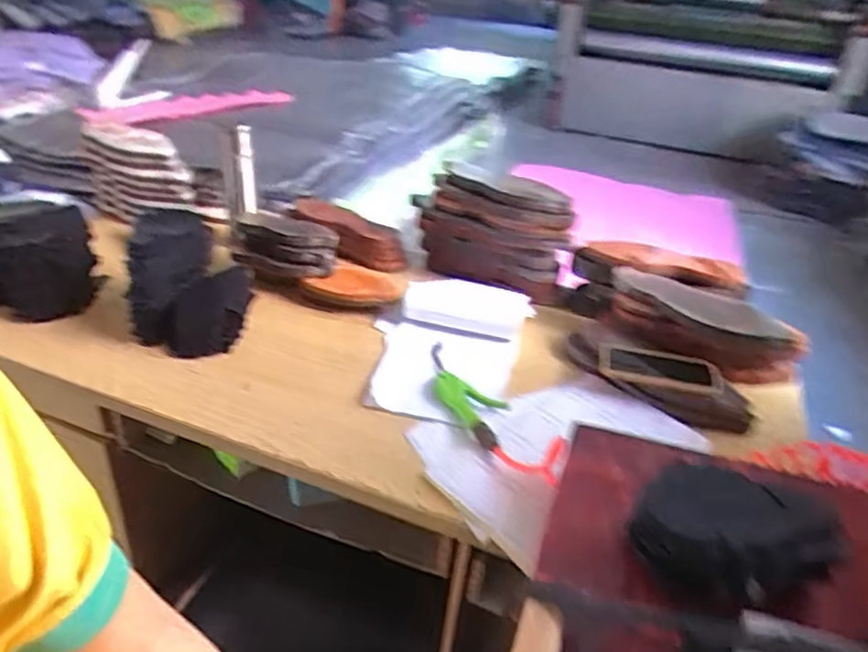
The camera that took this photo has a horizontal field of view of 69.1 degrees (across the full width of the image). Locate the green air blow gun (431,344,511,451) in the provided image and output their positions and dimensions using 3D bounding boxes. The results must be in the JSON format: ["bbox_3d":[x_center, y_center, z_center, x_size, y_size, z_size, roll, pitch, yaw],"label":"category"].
[{"bbox_3d":[0.041,0.098,0.924,0.076,0.020,0.243,-15,36,-29],"label":"green air blow gun"}]

